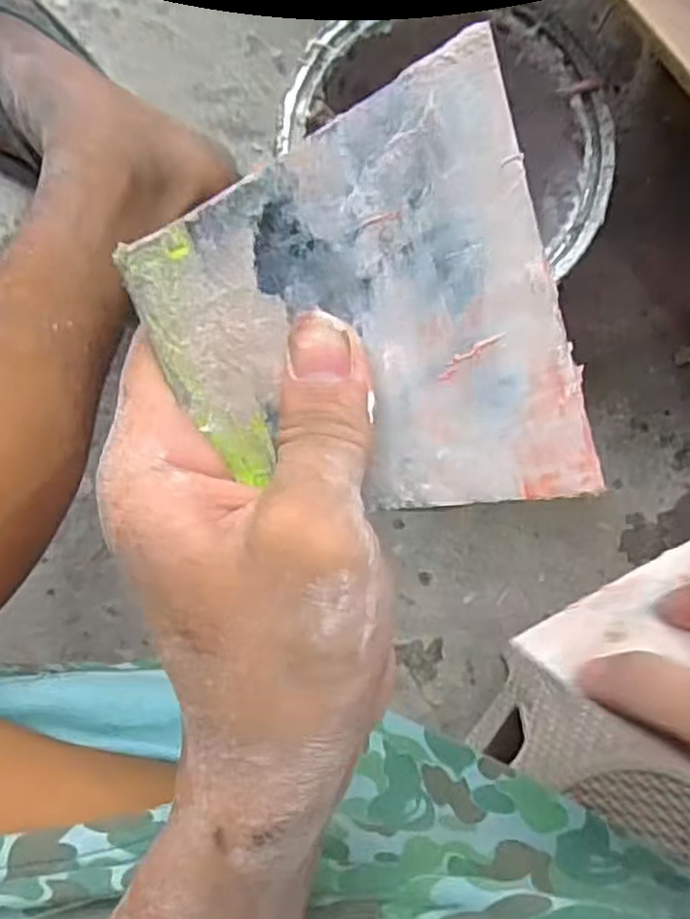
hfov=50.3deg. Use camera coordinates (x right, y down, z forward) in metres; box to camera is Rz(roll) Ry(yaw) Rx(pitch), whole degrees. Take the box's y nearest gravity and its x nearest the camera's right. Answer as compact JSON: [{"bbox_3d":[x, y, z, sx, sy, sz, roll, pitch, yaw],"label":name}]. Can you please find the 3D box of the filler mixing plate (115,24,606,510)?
[{"bbox_3d":[0.006,-0.030,0.188,0.097,0.007,0.109,-20,107,3],"label":"filler mixing plate"}]

